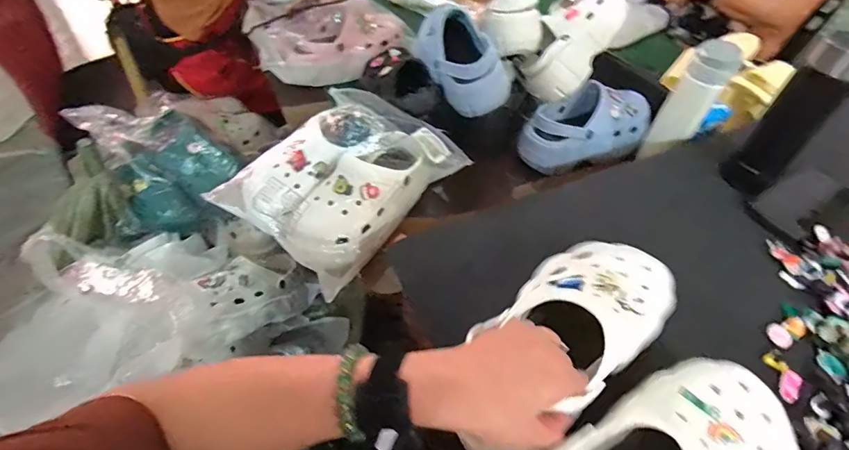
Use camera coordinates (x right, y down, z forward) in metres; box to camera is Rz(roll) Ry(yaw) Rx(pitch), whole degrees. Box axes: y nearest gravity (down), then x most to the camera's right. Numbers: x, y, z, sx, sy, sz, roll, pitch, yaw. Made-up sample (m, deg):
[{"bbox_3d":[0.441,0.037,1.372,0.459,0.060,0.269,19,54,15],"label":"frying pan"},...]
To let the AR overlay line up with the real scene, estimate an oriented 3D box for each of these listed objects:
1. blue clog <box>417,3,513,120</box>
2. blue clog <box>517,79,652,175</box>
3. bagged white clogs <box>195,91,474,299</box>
[{"bbox_3d":[0.058,-0.286,0.763,0.098,0.100,0.212,-13,52,-13],"label":"blue clog"},{"bbox_3d":[0.292,-0.175,0.807,0.254,0.101,0.103,-13,52,-13],"label":"blue clog"},{"bbox_3d":[-0.123,-0.085,0.679,0.248,0.107,0.304,34,56,23],"label":"bagged white clogs"}]

